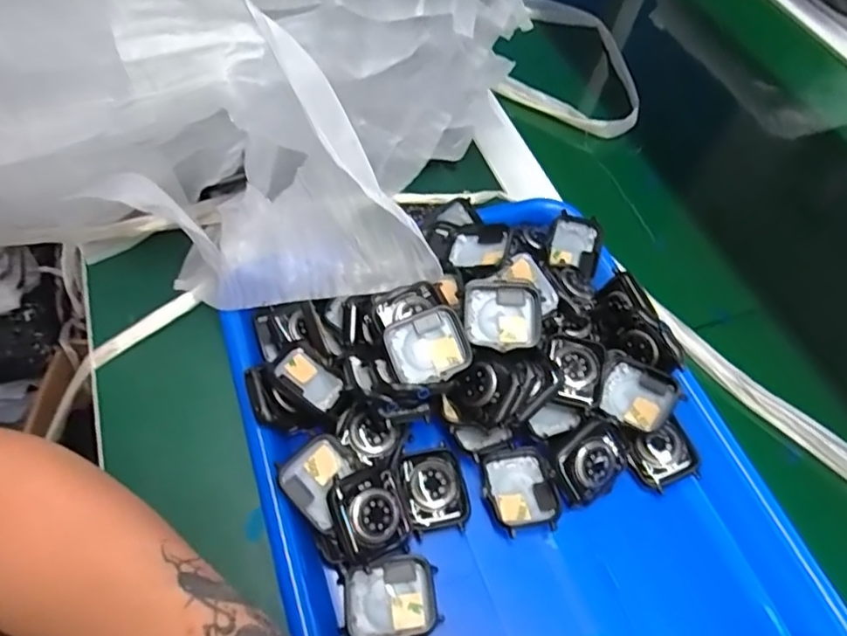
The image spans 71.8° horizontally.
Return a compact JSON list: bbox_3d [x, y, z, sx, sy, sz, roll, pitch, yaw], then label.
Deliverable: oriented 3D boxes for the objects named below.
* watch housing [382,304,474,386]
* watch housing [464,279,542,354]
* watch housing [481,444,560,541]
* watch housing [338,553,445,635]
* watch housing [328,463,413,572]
[{"bbox_3d":[0.002,0.016,0.317,0.042,0.010,0.037,-24,87,-5],"label":"watch housing"},{"bbox_3d":[0.045,-0.002,0.328,0.042,0.007,0.040,-1,83,-6],"label":"watch housing"},{"bbox_3d":[0.052,0.094,0.319,0.039,0.010,0.045,-4,57,-7],"label":"watch housing"},{"bbox_3d":[-0.016,0.138,0.285,0.046,0.009,0.039,-3,56,-7],"label":"watch housing"},{"bbox_3d":[-0.027,0.098,0.291,0.035,0.010,0.044,-20,85,-17],"label":"watch housing"}]

